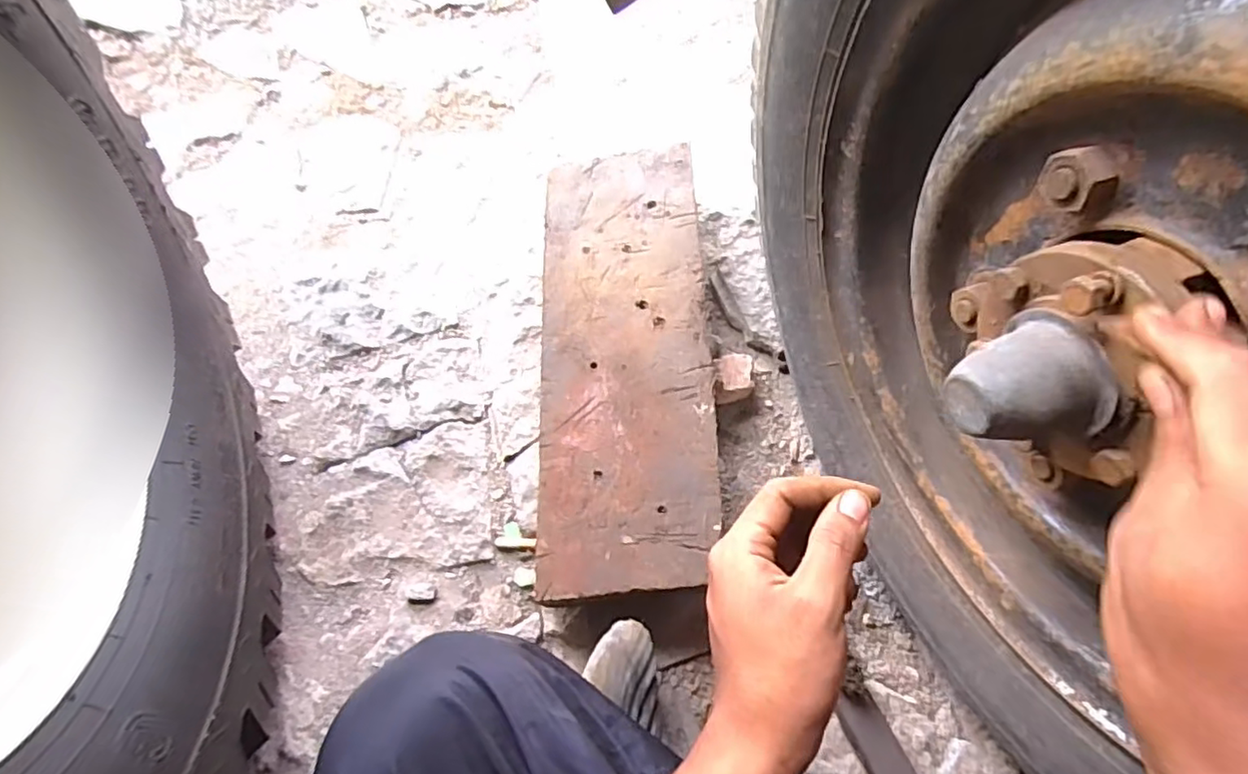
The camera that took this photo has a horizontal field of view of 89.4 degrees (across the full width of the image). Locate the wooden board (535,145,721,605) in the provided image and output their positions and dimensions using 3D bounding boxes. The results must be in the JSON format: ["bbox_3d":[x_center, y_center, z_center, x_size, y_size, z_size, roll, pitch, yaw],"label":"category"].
[{"bbox_3d":[0.002,-0.044,0.600,0.154,0.028,0.460,0,64,-4],"label":"wooden board"}]

